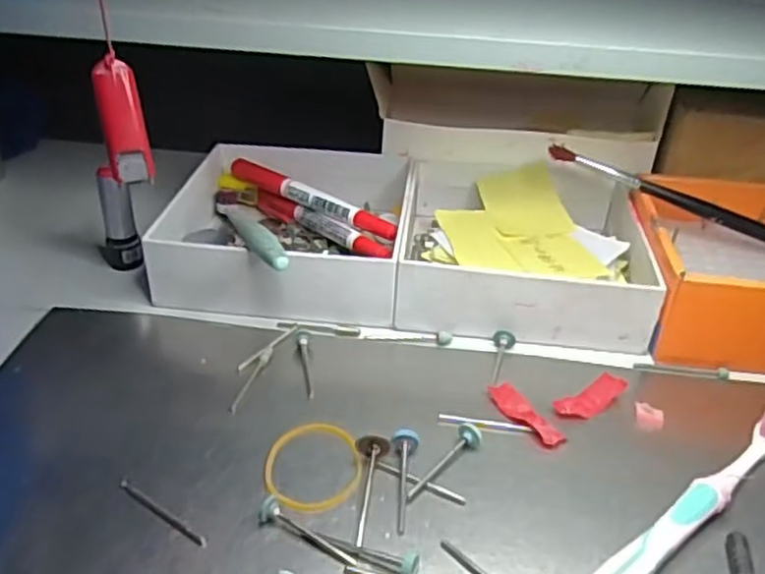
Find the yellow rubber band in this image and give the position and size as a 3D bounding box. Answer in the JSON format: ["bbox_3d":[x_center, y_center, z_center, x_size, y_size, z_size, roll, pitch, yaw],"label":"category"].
[{"bbox_3d":[-0.028,0.070,0.285,0.038,0.006,0.046,-9,35,-15],"label":"yellow rubber band"}]

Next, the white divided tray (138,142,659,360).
[{"bbox_3d":[0.014,-0.035,0.412,0.266,0.037,0.147,5,33,5],"label":"white divided tray"}]

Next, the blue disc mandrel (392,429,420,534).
[{"bbox_3d":[0.008,0.074,0.276,0.010,0.009,0.044,4,33,3],"label":"blue disc mandrel"}]

